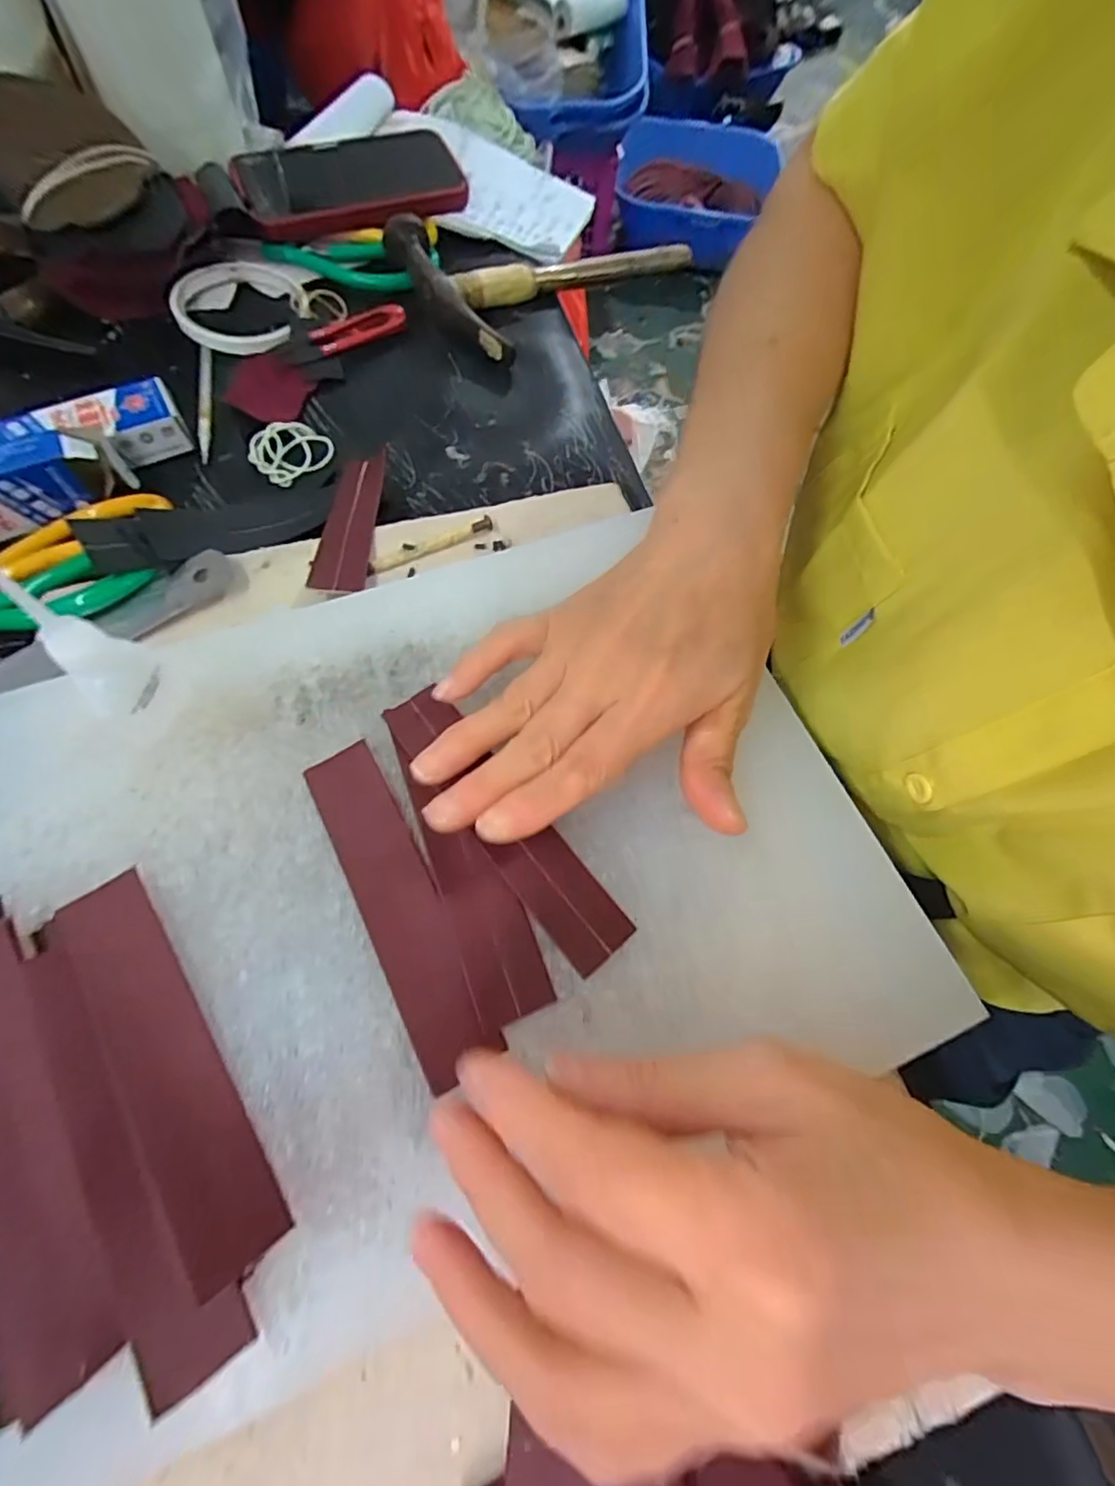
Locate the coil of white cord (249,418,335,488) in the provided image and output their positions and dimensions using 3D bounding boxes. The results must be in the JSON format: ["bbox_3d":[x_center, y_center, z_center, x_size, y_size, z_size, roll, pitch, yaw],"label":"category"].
[{"bbox_3d":[-0.161,-0.178,0.349,0.045,0.007,0.042,2,65,-4],"label":"coil of white cord"}]

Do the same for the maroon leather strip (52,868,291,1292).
[{"bbox_3d":[-0.123,0.099,0.184,0.025,0.008,0.124,-25,66,-36],"label":"maroon leather strip"}]

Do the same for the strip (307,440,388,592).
[{"bbox_3d":[-0.115,-0.127,0.325,0.028,0.009,0.132,-1,53,-3],"label":"strip"}]

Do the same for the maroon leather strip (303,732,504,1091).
[{"bbox_3d":[-0.058,0.054,0.208,0.027,0.006,0.122,-26,68,-15],"label":"maroon leather strip"}]

